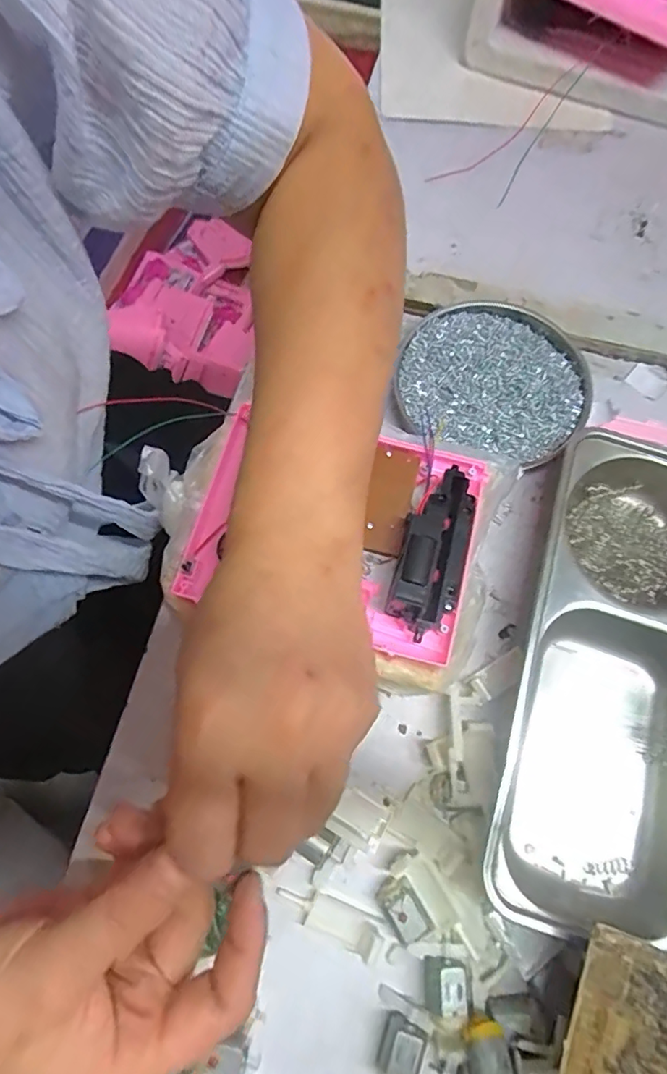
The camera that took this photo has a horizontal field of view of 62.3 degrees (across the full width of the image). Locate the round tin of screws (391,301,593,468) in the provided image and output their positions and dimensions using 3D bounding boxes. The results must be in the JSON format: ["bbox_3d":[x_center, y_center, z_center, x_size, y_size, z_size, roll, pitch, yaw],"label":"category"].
[{"bbox_3d":[0.112,-0.109,0.390,0.128,0.015,0.126,0,71,-1],"label":"round tin of screws"}]

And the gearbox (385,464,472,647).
[{"bbox_3d":[0.058,0.007,0.318,0.037,0.029,0.098,15,71,4],"label":"gearbox"}]

